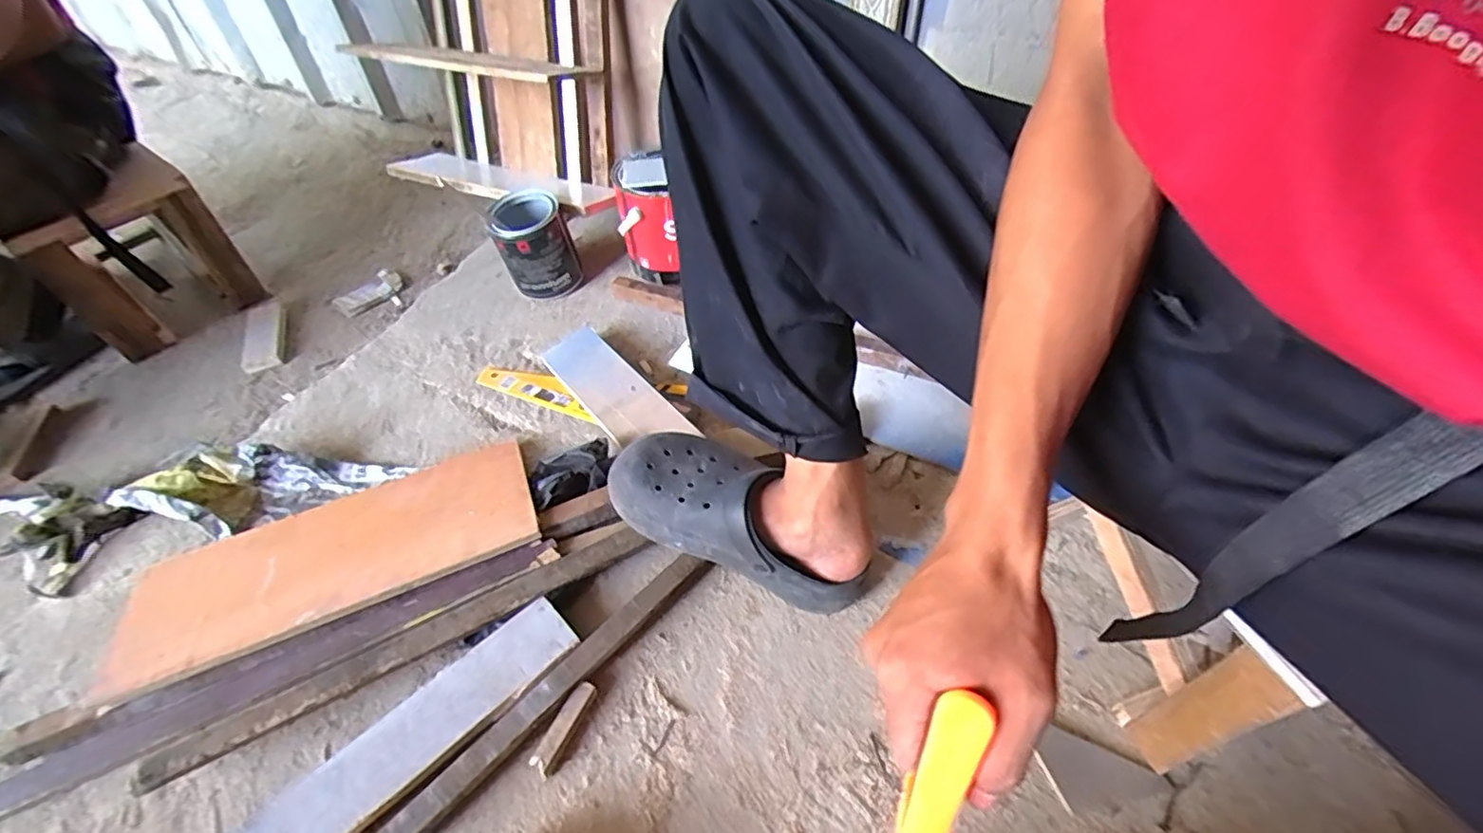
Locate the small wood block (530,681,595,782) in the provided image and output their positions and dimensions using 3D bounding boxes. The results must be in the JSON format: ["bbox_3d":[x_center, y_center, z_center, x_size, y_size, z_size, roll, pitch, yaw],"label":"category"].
[{"bbox_3d":[-0.156,0.274,0.552,0.018,0.022,0.079,19,53,18],"label":"small wood block"}]

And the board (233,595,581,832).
[{"bbox_3d":[-0.302,0.291,0.522,0.353,0.014,0.063,-37,70,-28],"label":"board"}]

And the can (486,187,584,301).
[{"bbox_3d":[-0.316,-0.261,0.952,0.105,0.146,0.105,-1,50,1],"label":"can"}]

